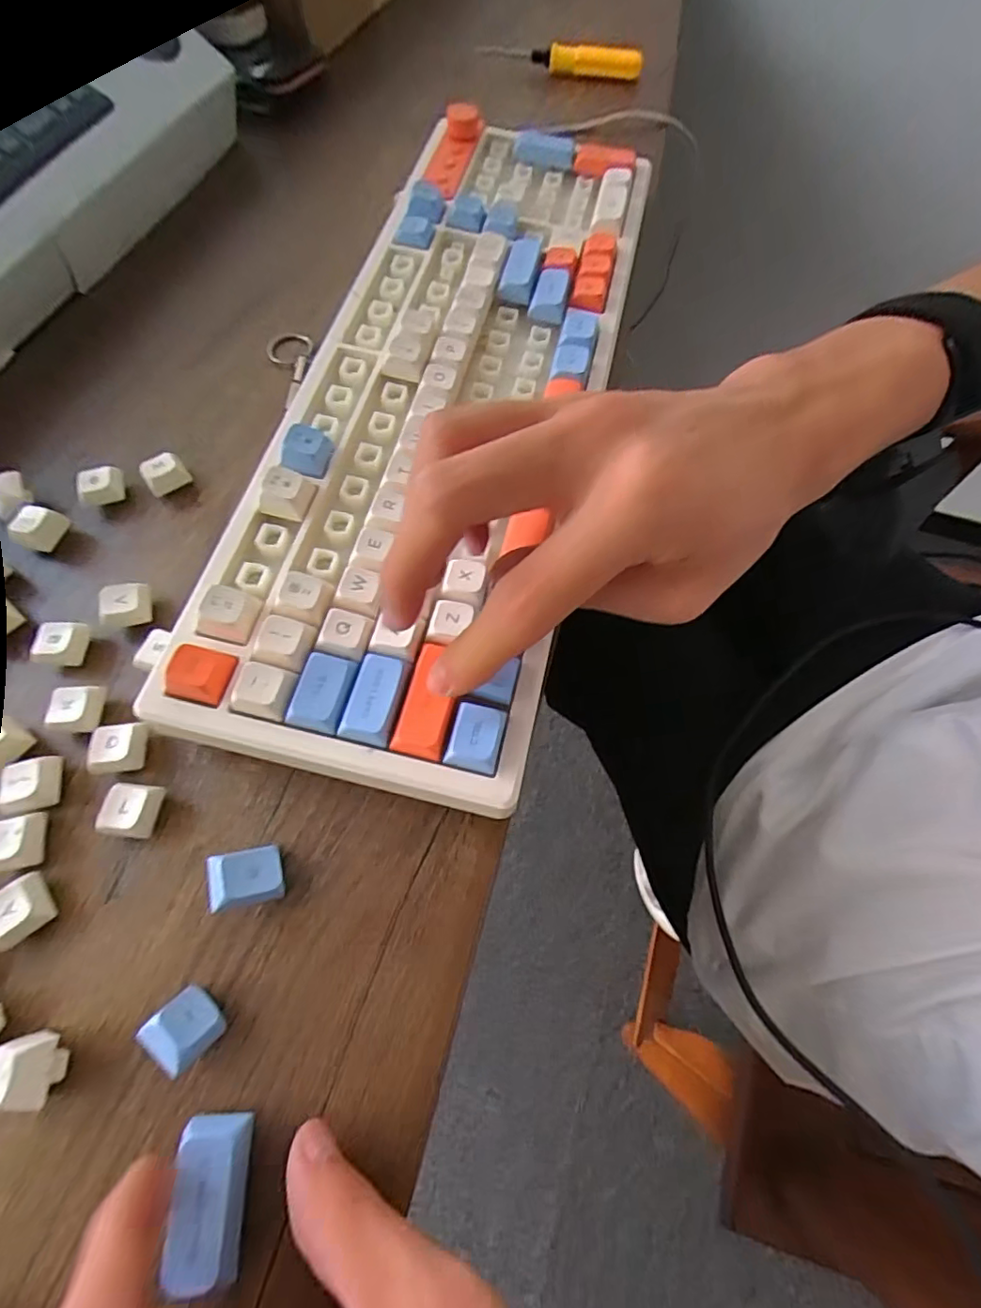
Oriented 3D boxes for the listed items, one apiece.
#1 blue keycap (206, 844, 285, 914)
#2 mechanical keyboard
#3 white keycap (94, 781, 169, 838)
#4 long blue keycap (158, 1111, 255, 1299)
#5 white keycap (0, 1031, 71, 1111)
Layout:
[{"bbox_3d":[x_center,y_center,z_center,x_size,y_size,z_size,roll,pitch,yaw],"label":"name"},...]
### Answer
[{"bbox_3d":[-0.083,0.076,0.192,0.024,0.010,0.019,0,52,-33],"label":"blue keycap"},{"bbox_3d":[-0.027,-0.136,0.281,0.159,0.043,0.397,11,65,4],"label":"mechanical keyboard"},{"bbox_3d":[-0.128,0.057,0.205,0.017,0.012,0.018,6,65,2],"label":"white keycap"},{"bbox_3d":[-0.078,0.152,0.159,0.017,0.017,0.035,-2,65,-2],"label":"long blue keycap"},{"bbox_3d":[-0.139,0.125,0.171,0.020,0.017,0.017,3,65,1],"label":"white keycap"}]

